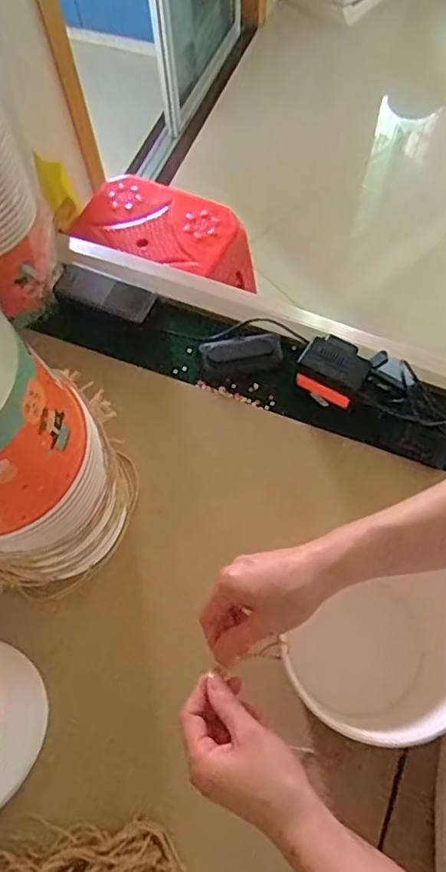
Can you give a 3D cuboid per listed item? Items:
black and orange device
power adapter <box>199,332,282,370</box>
[{"bbox_3d":[0.127,-0.073,0.662,0.075,0.064,0.057,29,69,15],"label":"black and orange device"},{"bbox_3d":[0.022,-0.105,0.716,0.097,0.022,0.041,-5,65,0],"label":"power adapter"}]

